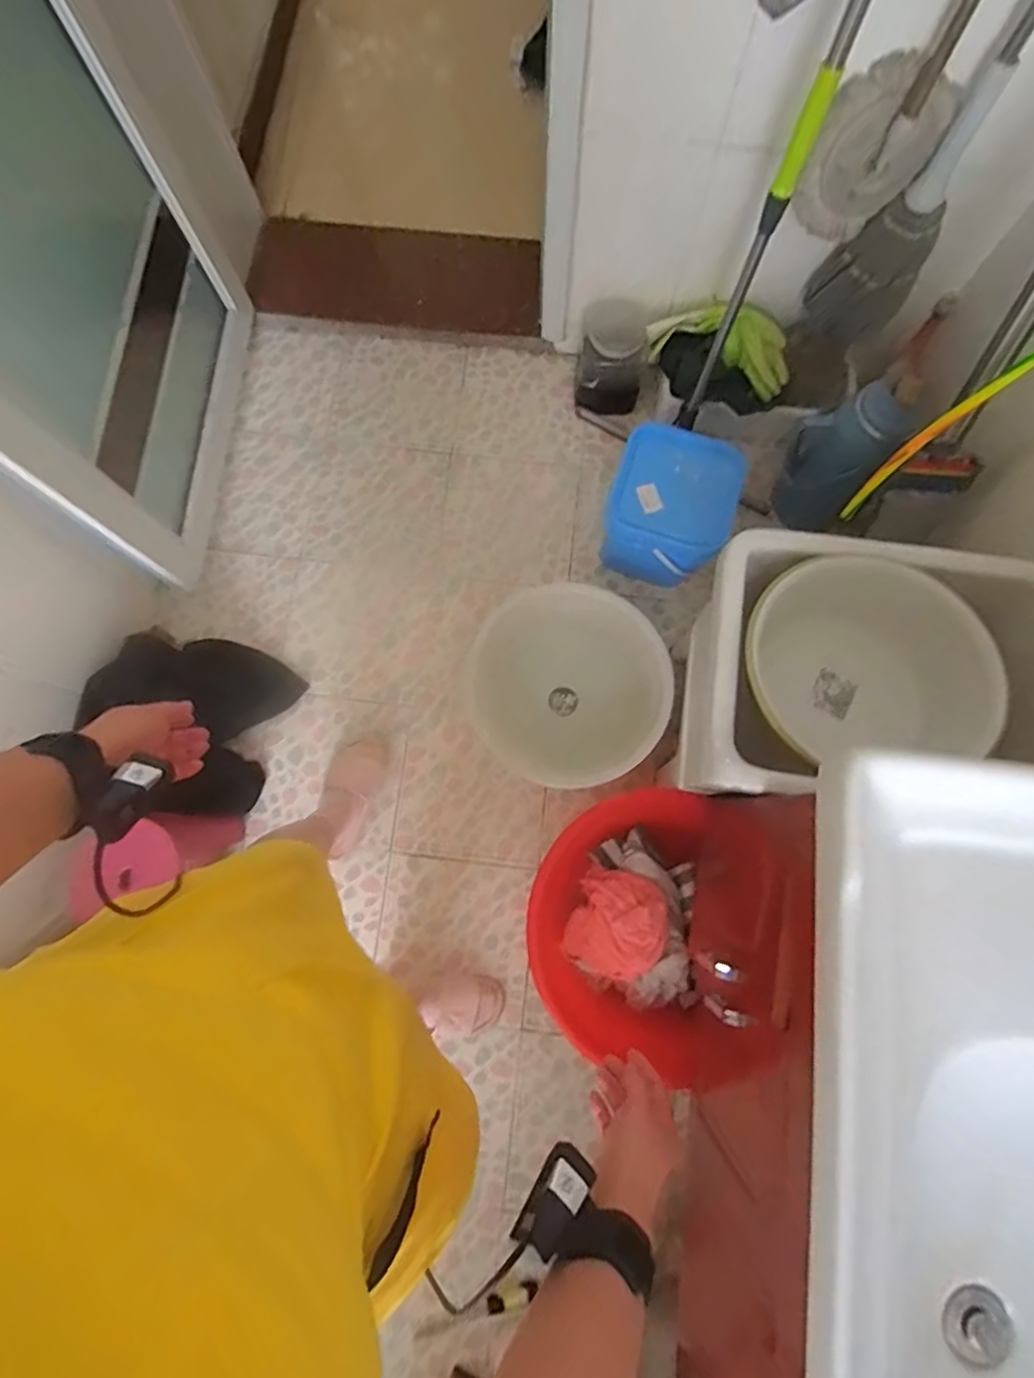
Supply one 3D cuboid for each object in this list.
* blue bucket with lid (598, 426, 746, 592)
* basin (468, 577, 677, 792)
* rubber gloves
[{"bbox_3d":[0.308,-0.364,1.294,0.229,0.244,0.243,19,79,4],"label":"blue bucket with lid"},{"bbox_3d":[0.099,-0.006,1.272,0.367,0.169,0.403,0,79,0],"label":"basin"},{"bbox_3d":[0.448,-0.753,1.341,0.310,0.116,0.106,27,80,6],"label":"rubber gloves"}]

